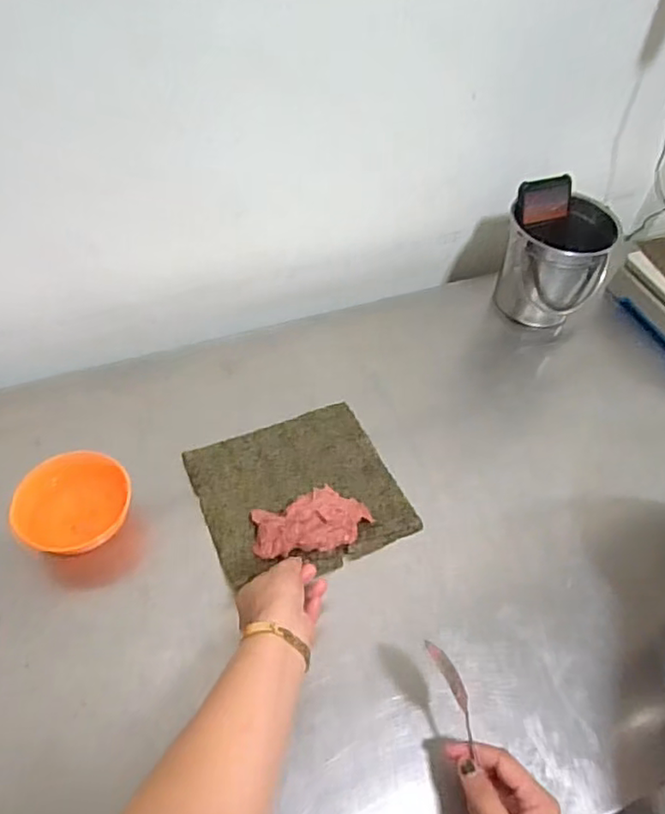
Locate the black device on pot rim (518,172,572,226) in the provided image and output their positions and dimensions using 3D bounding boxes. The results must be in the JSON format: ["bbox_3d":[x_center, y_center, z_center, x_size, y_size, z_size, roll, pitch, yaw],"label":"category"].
[{"bbox_3d":[0.273,-0.264,0.785,0.075,0.052,0.009,-15,19,-9],"label":"black device on pot rim"}]

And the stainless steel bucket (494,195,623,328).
[{"bbox_3d":[0.294,-0.191,0.823,0.140,0.155,0.129,2,52,-2],"label":"stainless steel bucket"}]

